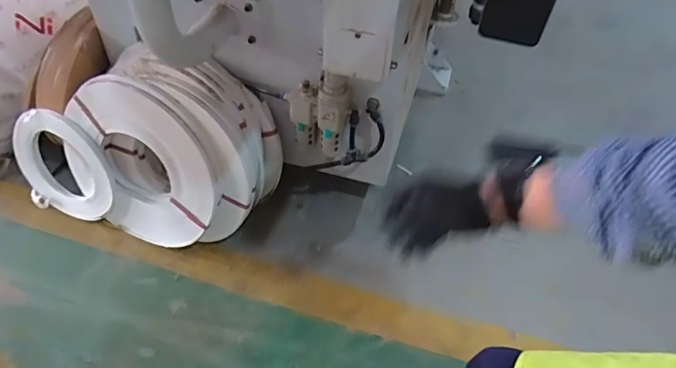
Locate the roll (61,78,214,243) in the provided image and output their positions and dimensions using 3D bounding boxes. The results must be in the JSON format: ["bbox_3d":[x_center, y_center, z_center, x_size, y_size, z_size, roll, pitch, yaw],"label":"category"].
[{"bbox_3d":[-0.445,-0.040,1.035,0.376,0.379,0.038,22,33,10],"label":"roll"}]

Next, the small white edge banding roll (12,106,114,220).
[{"bbox_3d":[-0.685,-0.046,1.154,0.289,0.271,0.023,21,32,4],"label":"small white edge banding roll"}]

